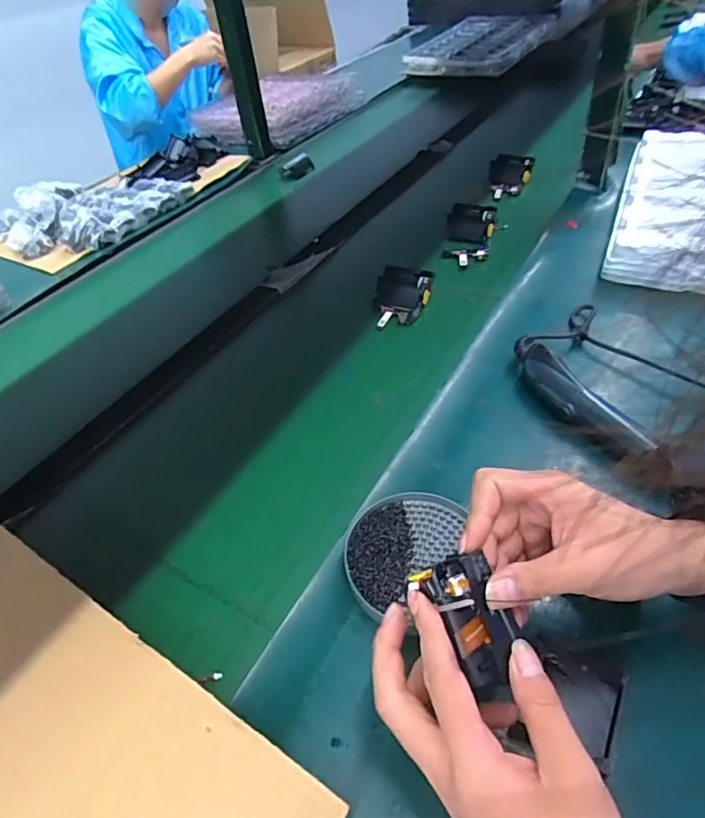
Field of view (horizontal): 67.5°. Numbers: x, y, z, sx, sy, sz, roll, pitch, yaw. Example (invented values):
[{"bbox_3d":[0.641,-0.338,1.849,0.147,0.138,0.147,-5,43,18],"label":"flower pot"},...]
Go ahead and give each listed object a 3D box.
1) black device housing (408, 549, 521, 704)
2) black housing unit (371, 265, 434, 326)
[{"bbox_3d":[0.069,0.122,0.299,0.042,0.016,0.077,-21,77,-15],"label":"black device housing"},{"bbox_3d":[0.066,-0.153,0.714,0.074,0.039,0.089,6,46,12],"label":"black housing unit"}]

